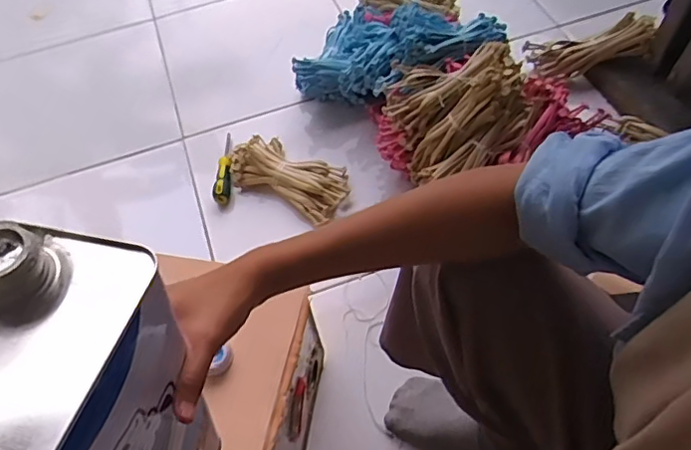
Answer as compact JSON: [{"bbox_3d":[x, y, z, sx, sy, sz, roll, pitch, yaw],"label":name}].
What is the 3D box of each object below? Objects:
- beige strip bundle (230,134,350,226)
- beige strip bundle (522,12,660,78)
[{"bbox_3d":[-0.098,-0.089,0.954,0.221,0.042,0.112,24,63,19],"label":"beige strip bundle"},{"bbox_3d":[0.441,-0.323,1.003,0.213,0.070,0.053,-9,50,29],"label":"beige strip bundle"}]

